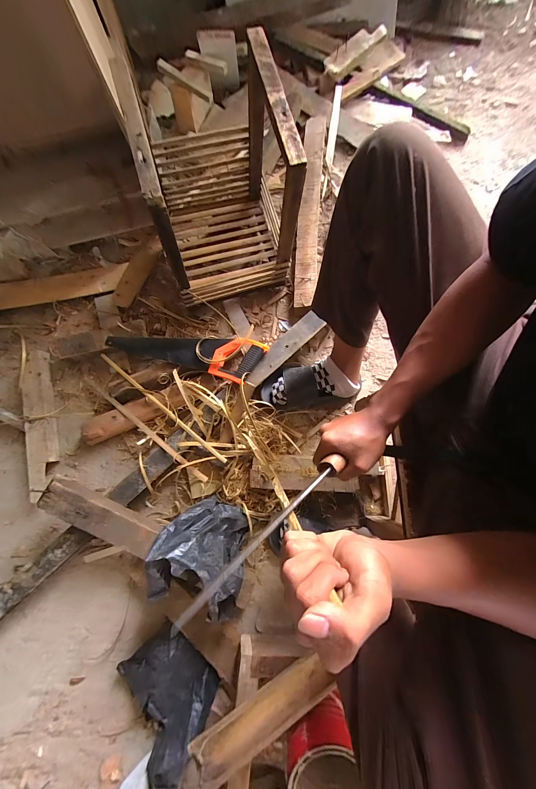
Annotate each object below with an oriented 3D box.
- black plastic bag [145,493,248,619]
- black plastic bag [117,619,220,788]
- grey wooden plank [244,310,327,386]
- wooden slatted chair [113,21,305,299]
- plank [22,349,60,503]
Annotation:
[{"bbox_3d":[-0.132,0.327,0.561,0.184,0.146,0.168,18,79,4],"label":"black plastic bag"},{"bbox_3d":[-0.227,0.640,0.564,0.209,0.095,0.196,29,80,7],"label":"black plastic bag"},{"bbox_3d":[0.042,-0.121,0.697,0.255,0.021,0.058,-42,81,-8],"label":"grey wooden plank"},{"bbox_3d":[-0.109,-0.457,0.627,0.307,0.380,0.322,-14,78,-2],"label":"wooden slatted chair"},{"bbox_3d":[-0.610,0.068,0.712,0.071,0.026,0.390,-11,79,-23],"label":"plank"}]

